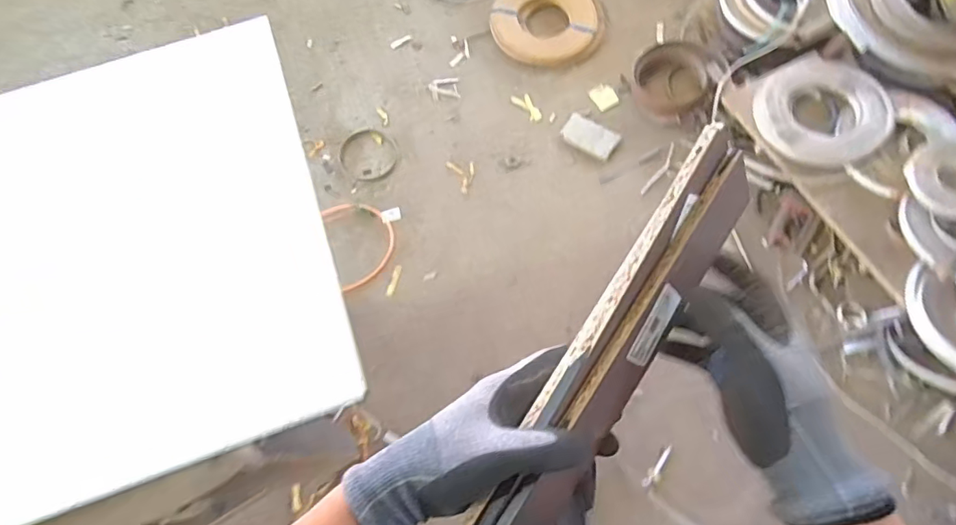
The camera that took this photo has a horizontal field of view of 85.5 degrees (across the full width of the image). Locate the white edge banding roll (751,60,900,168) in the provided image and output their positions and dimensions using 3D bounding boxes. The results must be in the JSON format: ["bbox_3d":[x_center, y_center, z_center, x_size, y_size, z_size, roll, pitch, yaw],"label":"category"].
[{"bbox_3d":[0.981,-0.437,1.484,0.341,0.078,0.342,-1,68,2],"label":"white edge banding roll"}]

